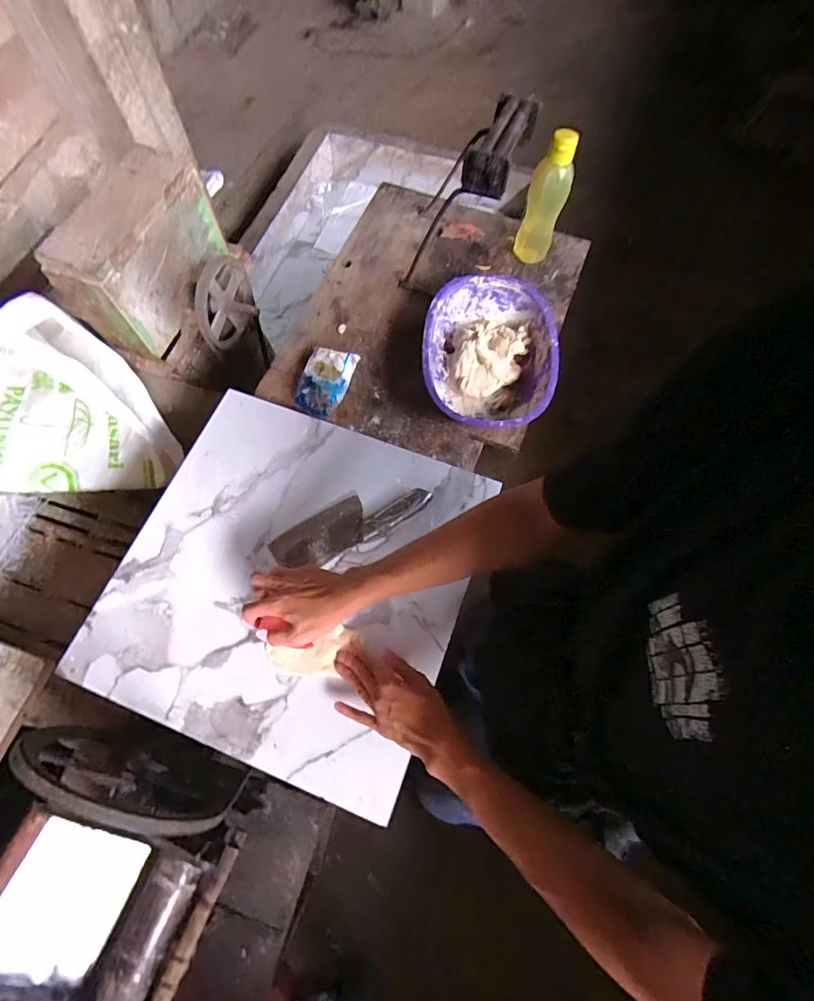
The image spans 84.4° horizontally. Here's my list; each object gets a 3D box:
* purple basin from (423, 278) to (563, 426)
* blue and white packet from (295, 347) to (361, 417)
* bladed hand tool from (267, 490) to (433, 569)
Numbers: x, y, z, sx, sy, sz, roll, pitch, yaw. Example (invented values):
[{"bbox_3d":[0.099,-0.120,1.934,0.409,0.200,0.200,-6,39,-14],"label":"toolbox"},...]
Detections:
[{"bbox_3d":[0.139,-0.250,0.781,0.215,0.079,0.299,-2,67,0],"label":"purple basin"},{"bbox_3d":[-0.143,-0.208,0.785,0.088,0.041,0.133,18,69,9],"label":"blue and white packet"},{"bbox_3d":[-0.088,0.030,0.686,0.244,0.020,0.080,-26,69,-10],"label":"bladed hand tool"}]

